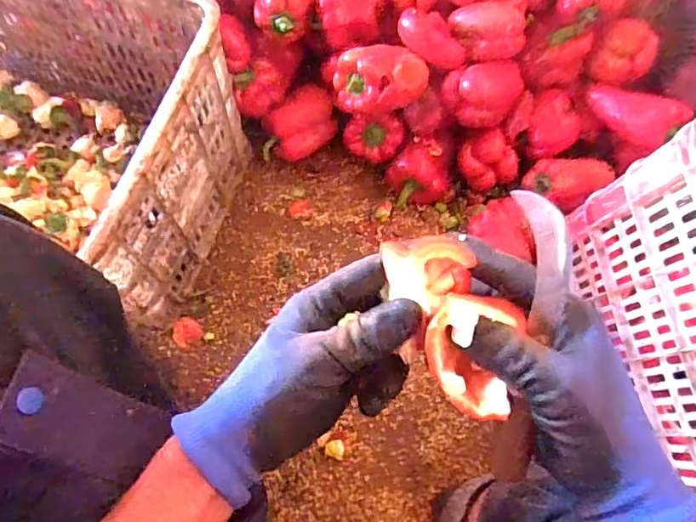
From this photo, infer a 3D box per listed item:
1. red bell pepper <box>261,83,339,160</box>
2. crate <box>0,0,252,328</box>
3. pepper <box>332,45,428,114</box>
[{"bbox_3d":[-0.075,-0.212,0.829,0.125,0.084,0.074,-34,74,-14],"label":"red bell pepper"},{"bbox_3d":[-0.434,-0.166,0.678,0.514,0.299,0.352,16,70,4],"label":"crate"},{"bbox_3d":[0.045,-0.251,0.704,0.120,0.066,0.090,15,70,1],"label":"pepper"}]

